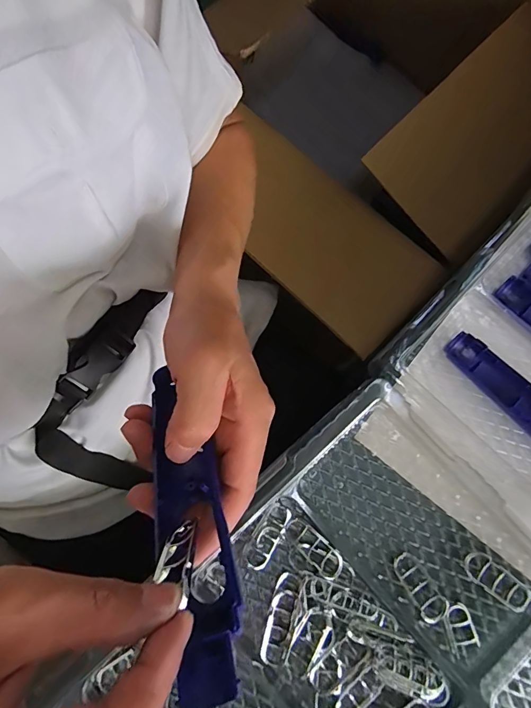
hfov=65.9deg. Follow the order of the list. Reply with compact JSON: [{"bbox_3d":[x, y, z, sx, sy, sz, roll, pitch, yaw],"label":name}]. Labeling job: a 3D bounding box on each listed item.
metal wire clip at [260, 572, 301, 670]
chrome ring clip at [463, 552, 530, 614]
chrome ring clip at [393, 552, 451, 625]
[{"bbox_3d":[0.012,0.204,0.314,0.019,0.006,0.063,13,78,4],"label":"metal wire clip"},{"bbox_3d":[0.181,0.178,0.318,0.057,0.009,0.022,38,80,9],"label":"chrome ring clip"},{"bbox_3d":[0.120,0.184,0.320,0.023,0.007,0.053,-37,79,-7],"label":"chrome ring clip"}]

